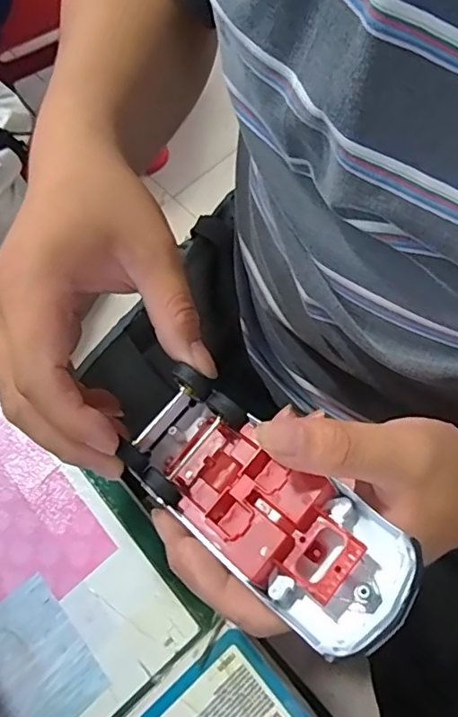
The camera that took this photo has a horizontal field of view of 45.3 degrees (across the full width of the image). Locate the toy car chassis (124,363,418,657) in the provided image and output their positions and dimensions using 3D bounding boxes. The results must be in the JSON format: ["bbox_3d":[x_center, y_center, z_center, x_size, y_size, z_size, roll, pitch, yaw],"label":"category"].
[{"bbox_3d":[0.009,0.057,0.225,0.051,0.030,0.131,-44,56,-16],"label":"toy car chassis"}]

